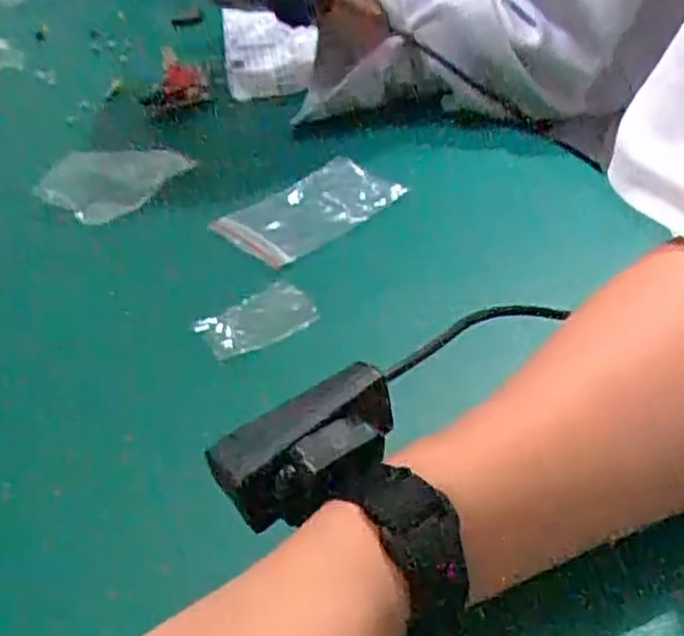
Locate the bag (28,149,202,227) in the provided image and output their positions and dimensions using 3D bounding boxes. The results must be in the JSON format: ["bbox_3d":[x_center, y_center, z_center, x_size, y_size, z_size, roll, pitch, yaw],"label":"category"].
[{"bbox_3d":[-0.155,-0.097,0.533,0.111,0.034,0.075,-21,41,-13],"label":"bag"}]

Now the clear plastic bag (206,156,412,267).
[{"bbox_3d":[-0.024,-0.073,0.507,0.114,0.015,0.065,-29,43,-21],"label":"clear plastic bag"}]

